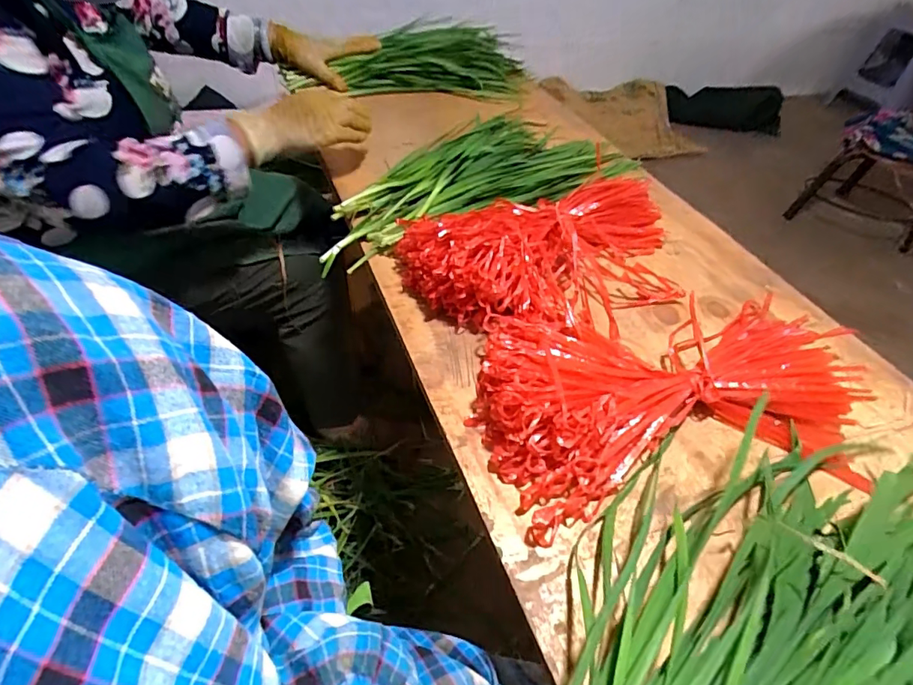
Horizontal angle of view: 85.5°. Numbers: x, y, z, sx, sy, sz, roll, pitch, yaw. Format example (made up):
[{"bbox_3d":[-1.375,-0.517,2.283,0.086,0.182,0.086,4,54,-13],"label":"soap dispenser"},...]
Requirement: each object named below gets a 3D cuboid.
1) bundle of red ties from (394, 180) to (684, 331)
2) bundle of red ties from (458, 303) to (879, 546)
[{"bbox_3d":[0.121,-0.107,0.572,0.351,0.070,0.183,-12,51,-17],"label":"bundle of red ties"},{"bbox_3d":[0.209,0.044,0.456,0.381,0.055,0.205,-5,49,-11],"label":"bundle of red ties"}]

